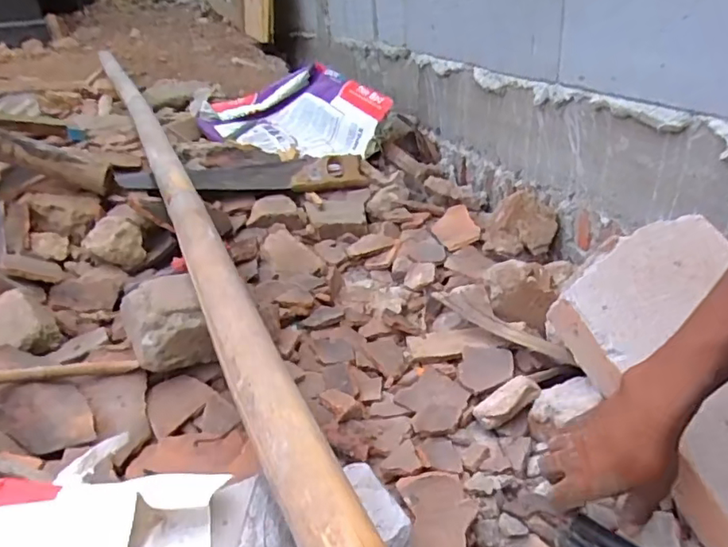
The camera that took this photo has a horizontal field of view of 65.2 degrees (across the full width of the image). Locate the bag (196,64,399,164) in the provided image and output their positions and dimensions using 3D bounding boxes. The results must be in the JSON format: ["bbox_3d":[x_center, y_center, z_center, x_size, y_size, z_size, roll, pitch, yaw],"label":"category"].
[{"bbox_3d":[-0.206,-0.412,1.433,0.366,0.126,0.479,-14,29,-19],"label":"bag"}]

